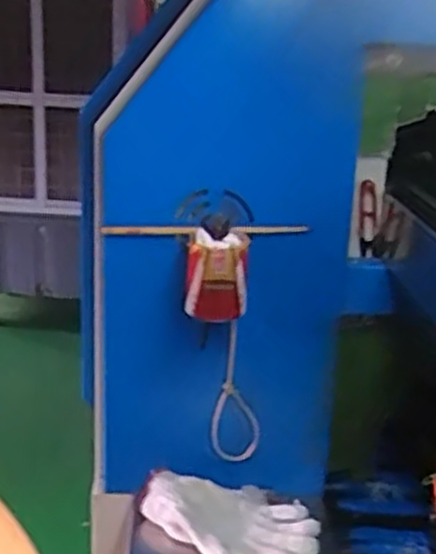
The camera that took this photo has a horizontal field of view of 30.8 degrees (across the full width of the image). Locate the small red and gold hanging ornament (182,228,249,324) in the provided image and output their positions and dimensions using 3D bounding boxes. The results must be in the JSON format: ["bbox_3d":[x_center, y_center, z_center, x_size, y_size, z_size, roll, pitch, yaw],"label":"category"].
[{"bbox_3d":[-0.002,-0.001,0.865,0.068,0.089,0.055,0,16,-5],"label":"small red and gold hanging ornament"}]

